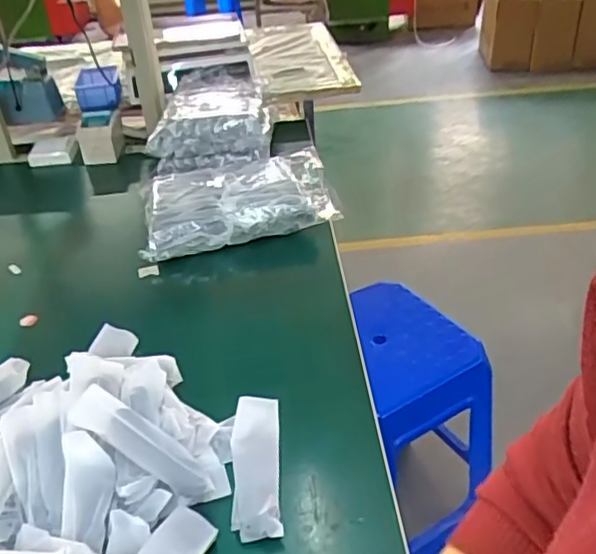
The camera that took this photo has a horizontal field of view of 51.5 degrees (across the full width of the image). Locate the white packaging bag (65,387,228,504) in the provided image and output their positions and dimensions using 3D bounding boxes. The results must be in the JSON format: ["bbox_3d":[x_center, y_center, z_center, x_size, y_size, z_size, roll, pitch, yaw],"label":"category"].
[{"bbox_3d":[-0.143,0.167,0.612,0.170,0.025,0.048,36,39,-4],"label":"white packaging bag"}]

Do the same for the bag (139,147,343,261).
[{"bbox_3d":[-0.108,-0.137,1.076,0.337,0.062,0.223,-13,37,-13],"label":"bag"}]

